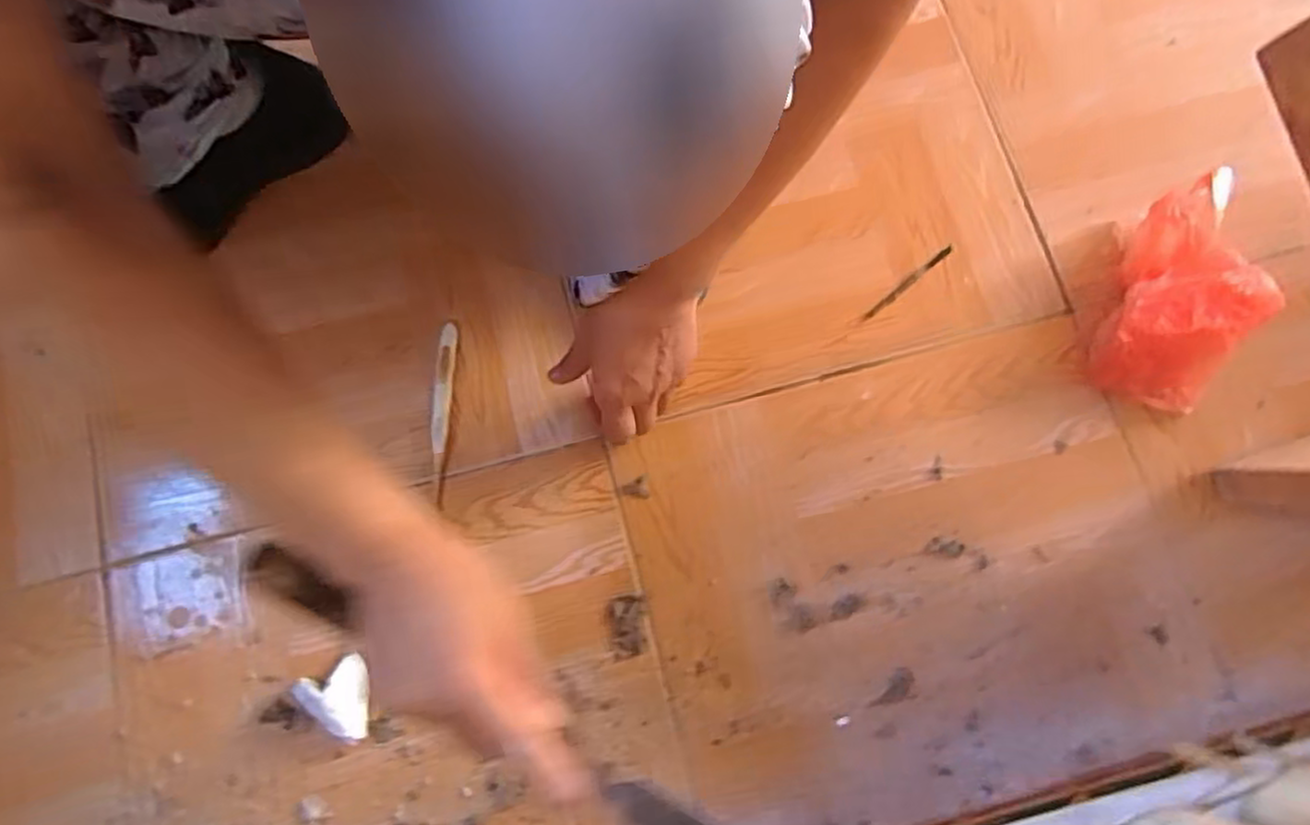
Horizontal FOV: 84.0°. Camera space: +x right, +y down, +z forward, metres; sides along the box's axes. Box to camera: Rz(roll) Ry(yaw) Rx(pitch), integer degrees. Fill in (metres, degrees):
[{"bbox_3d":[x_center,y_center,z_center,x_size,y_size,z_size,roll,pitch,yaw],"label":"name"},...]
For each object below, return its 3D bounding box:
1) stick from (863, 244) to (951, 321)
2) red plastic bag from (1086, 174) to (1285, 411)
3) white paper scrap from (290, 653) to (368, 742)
[{"bbox_3d":[0.214,-0.109,0.611,0.100,0.005,0.007,-39,79,-8],"label":"stick"},{"bbox_3d":[0.420,-0.097,0.575,0.108,0.062,0.183,17,77,4],"label":"red plastic bag"},{"bbox_3d":[-0.234,0.213,0.527,0.048,0.032,0.057,-29,78,-6],"label":"white paper scrap"}]

